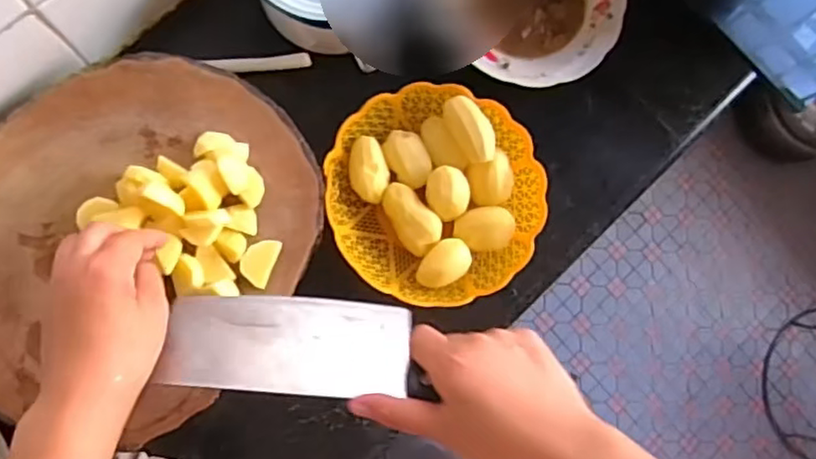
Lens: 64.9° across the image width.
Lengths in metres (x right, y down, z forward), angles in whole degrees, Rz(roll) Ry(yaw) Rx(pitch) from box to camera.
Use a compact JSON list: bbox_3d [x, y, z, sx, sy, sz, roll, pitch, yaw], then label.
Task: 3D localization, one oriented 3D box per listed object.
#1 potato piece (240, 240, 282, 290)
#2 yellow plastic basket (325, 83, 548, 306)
[{"bbox_3d":[-0.126,0.026,0.545,0.026,0.009,0.041,20,81,-4],"label":"potato piece"},{"bbox_3d":[0.024,-0.032,0.608,0.196,0.051,0.192,1,83,-7],"label":"yellow plastic basket"}]

